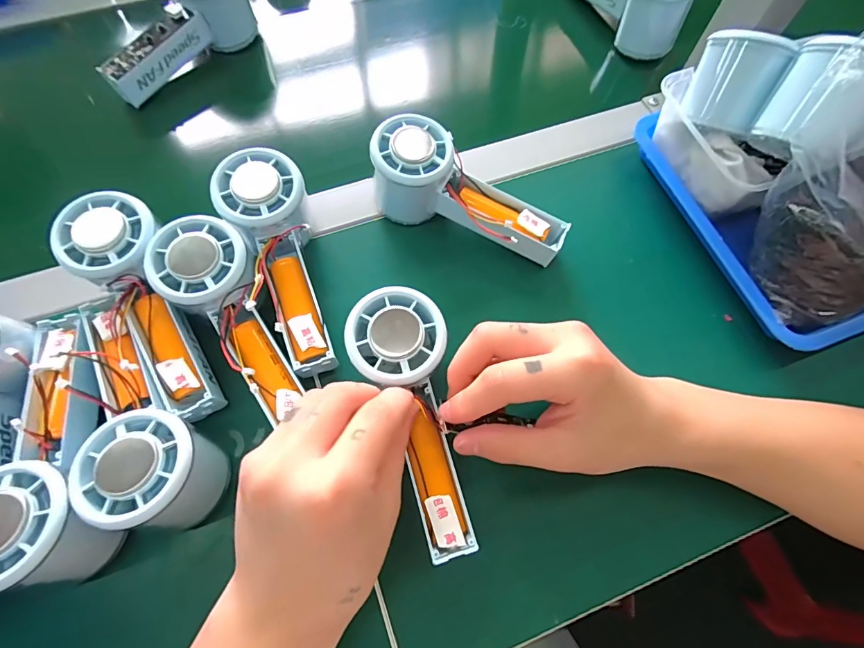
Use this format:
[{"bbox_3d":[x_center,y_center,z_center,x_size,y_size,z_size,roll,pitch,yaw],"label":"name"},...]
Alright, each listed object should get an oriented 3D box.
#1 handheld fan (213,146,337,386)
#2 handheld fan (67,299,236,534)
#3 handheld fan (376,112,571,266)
[{"bbox_3d":[-0.100,-0.040,0.297,0.056,0.047,0.153,-18,85,-9],"label":"handheld fan"},{"bbox_3d":[-0.178,0.048,0.256,0.056,0.060,0.152,-33,71,-14],"label":"handheld fan"},{"bbox_3d":[0.023,-0.088,0.323,0.151,0.062,0.054,29,68,-3],"label":"handheld fan"}]

